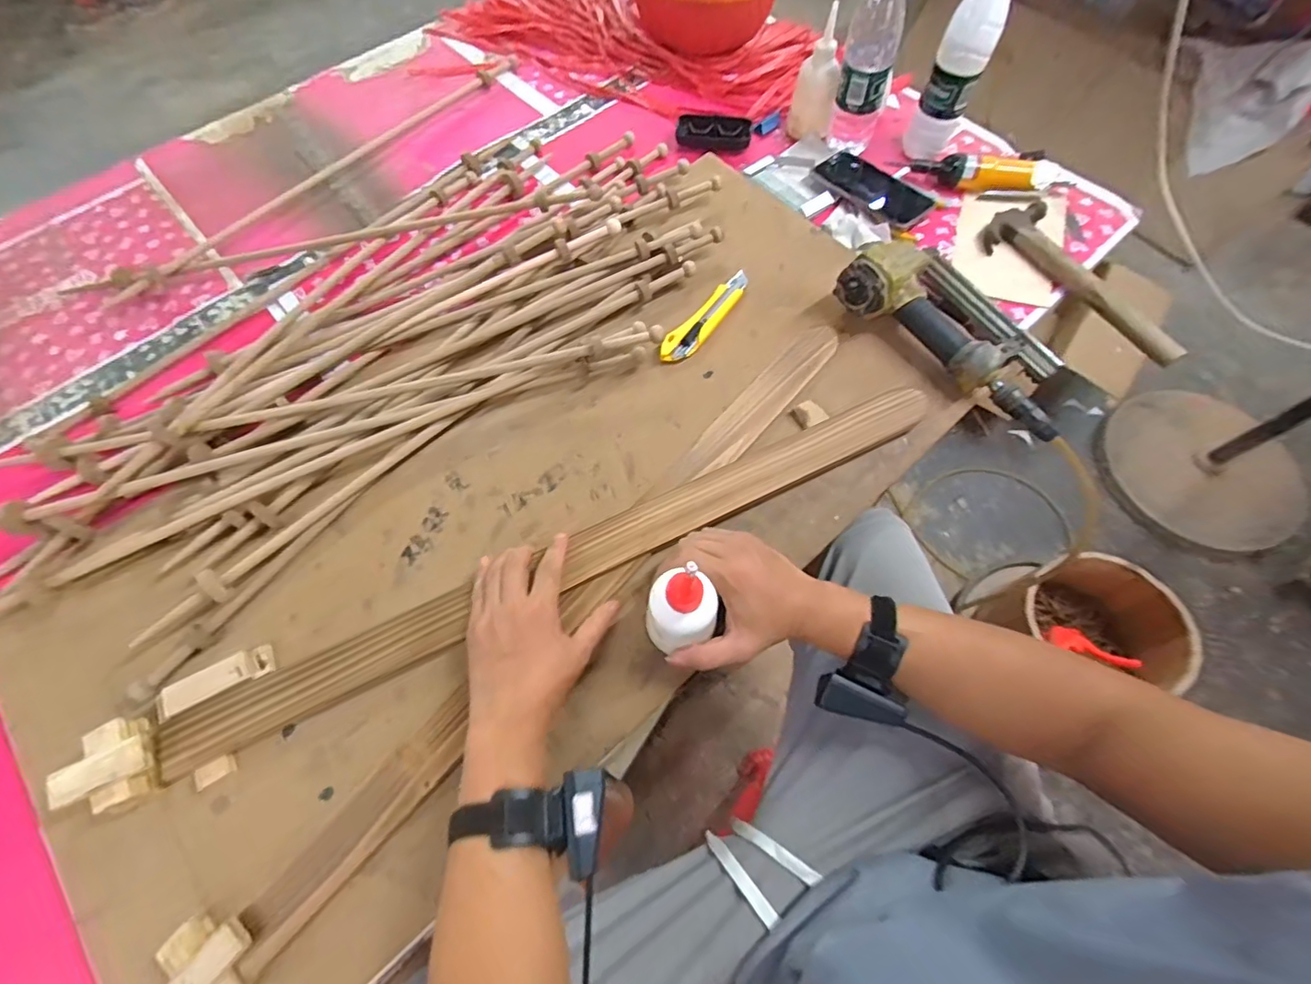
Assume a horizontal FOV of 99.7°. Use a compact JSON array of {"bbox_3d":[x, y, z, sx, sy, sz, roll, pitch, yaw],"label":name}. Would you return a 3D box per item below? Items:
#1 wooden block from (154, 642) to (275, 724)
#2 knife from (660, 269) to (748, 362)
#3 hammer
[{"bbox_3d":[-0.397,0.170,0.499,0.093,0.016,0.031,-28,68,-12],"label":"wooden block"},{"bbox_3d":[0.064,-0.213,0.670,0.035,0.012,0.161,37,71,16],"label":"knife"},{"bbox_3d":[0.521,-0.258,0.675,0.079,0.035,0.275,-26,68,-11],"label":"hammer"}]

